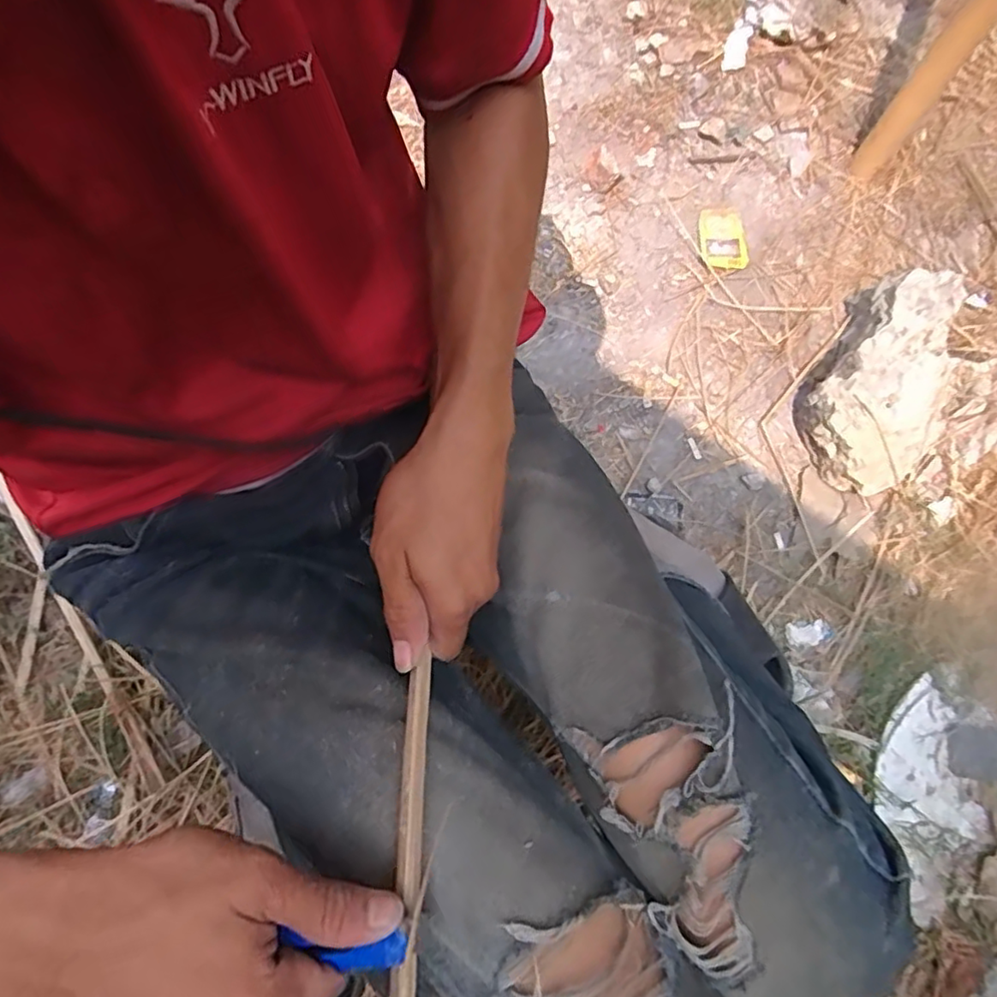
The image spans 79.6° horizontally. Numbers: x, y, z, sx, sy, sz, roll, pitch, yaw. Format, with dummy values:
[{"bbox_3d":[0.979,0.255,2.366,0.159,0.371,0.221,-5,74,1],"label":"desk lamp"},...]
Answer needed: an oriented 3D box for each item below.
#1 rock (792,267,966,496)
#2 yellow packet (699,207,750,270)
[{"bbox_3d":[0.533,-0.153,0.815,0.172,0.115,0.288,32,77,6],"label":"rock"},{"bbox_3d":[0.345,-0.399,0.919,0.067,0.025,0.098,-8,76,-4],"label":"yellow packet"}]

